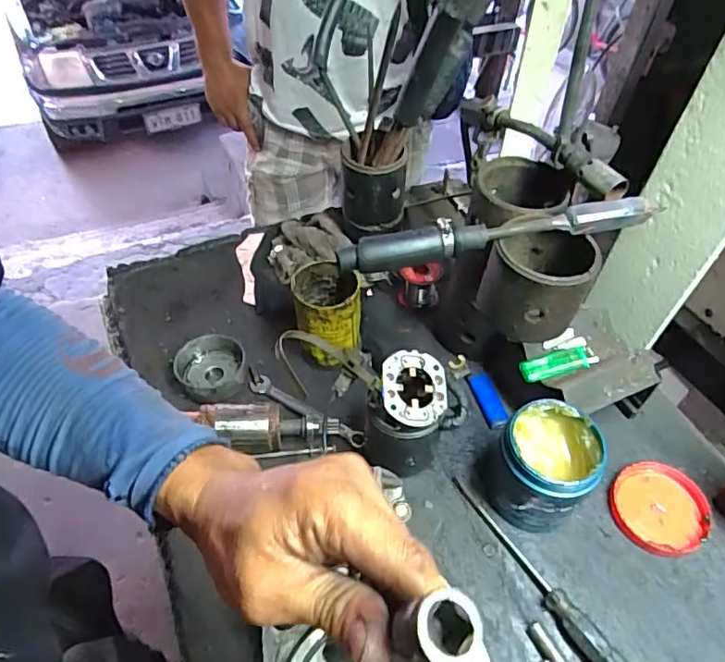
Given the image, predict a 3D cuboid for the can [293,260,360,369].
[{"bbox_3d":[-0.041,-0.017,0.635,0.069,0.111,0.070,2,50,-2],"label":"can"}]

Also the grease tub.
[{"bbox_3d":[0.167,0.131,0.522,0.089,0.106,0.085,2,50,-2],"label":"grease tub"}]

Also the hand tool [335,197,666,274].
[{"bbox_3d":[0.112,-0.083,0.458,0.265,0.042,0.025,-8,51,-9],"label":"hand tool"}]

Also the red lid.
[{"bbox_3d":[0.296,0.176,0.544,0.091,0.022,0.087,2,50,-2],"label":"red lid"}]

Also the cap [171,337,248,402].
[{"bbox_3d":[-0.171,0.043,0.634,0.073,0.035,0.075,2,50,-2],"label":"cap"}]

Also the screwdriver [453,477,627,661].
[{"bbox_3d":[0.153,0.221,0.498,0.026,0.025,0.213,-27,57,-23],"label":"screwdriver"}]

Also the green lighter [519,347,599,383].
[{"bbox_3d":[0.202,0.034,0.566,0.080,0.011,0.025,-13,53,-14],"label":"green lighter"}]

